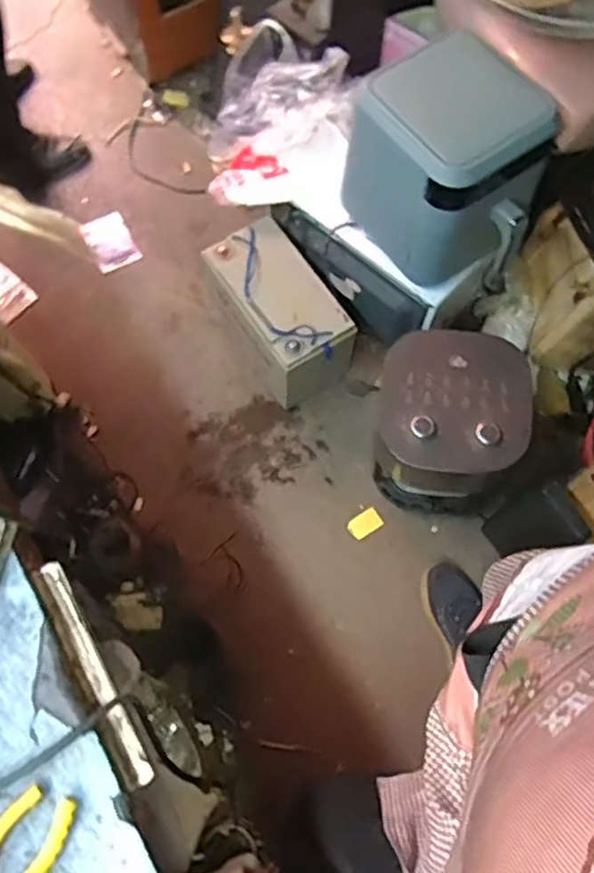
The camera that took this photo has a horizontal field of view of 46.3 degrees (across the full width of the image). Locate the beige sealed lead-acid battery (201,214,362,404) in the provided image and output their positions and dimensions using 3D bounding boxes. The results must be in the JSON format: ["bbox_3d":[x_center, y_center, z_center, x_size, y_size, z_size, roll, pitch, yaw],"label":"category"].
[{"bbox_3d":[-0.040,-0.269,1.525,0.202,0.225,0.337,-32,73,-13],"label":"beige sealed lead-acid battery"}]

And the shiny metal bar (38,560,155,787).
[{"bbox_3d":[-0.182,0.209,0.627,0.016,0.018,0.211,-28,72,-12],"label":"shiny metal bar"}]

